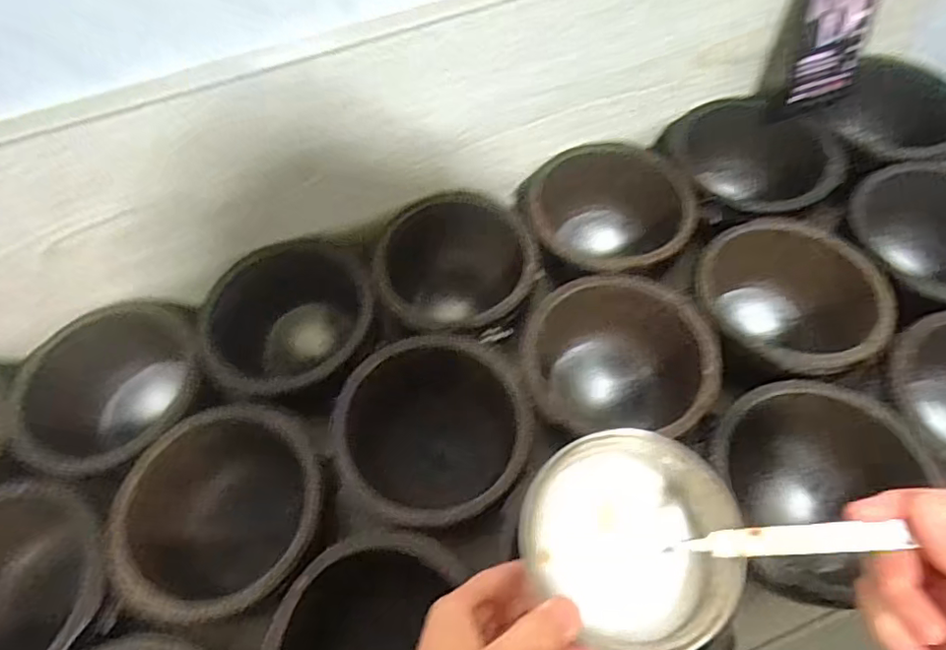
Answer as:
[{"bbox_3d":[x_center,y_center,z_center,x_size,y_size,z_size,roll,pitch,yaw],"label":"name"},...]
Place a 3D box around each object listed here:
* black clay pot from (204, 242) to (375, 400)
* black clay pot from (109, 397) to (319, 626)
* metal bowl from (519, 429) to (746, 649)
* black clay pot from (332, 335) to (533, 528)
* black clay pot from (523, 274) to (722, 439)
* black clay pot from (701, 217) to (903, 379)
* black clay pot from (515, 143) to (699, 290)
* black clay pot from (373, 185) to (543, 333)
[{"bbox_3d":[-0.156,0.009,0.504,0.148,0.088,0.142,-2,60,3],"label":"black clay pot"},{"bbox_3d":[-0.180,0.144,0.426,0.147,0.087,0.137,-2,60,3],"label":"black clay pot"},{"bbox_3d":[0.078,0.108,0.294,0.101,0.050,0.117,-9,60,-1],"label":"metal bowl"},{"bbox_3d":[-0.031,0.090,0.446,0.140,0.091,0.140,-2,60,3],"label":"black clay pot"},{"bbox_3d":[0.116,0.034,0.460,0.143,0.086,0.130,-2,60,3],"label":"black clay pot"},{"bbox_3d":[0.261,-0.007,0.479,0.139,0.099,0.139,-2,60,3],"label":"black clay pot"},{"bbox_3d":[0.124,-0.097,0.532,0.147,0.080,0.137,-2,60,3],"label":"black clay pot"},{"bbox_3d":[-0.008,-0.049,0.514,0.135,0.093,0.138,-2,60,3],"label":"black clay pot"}]

